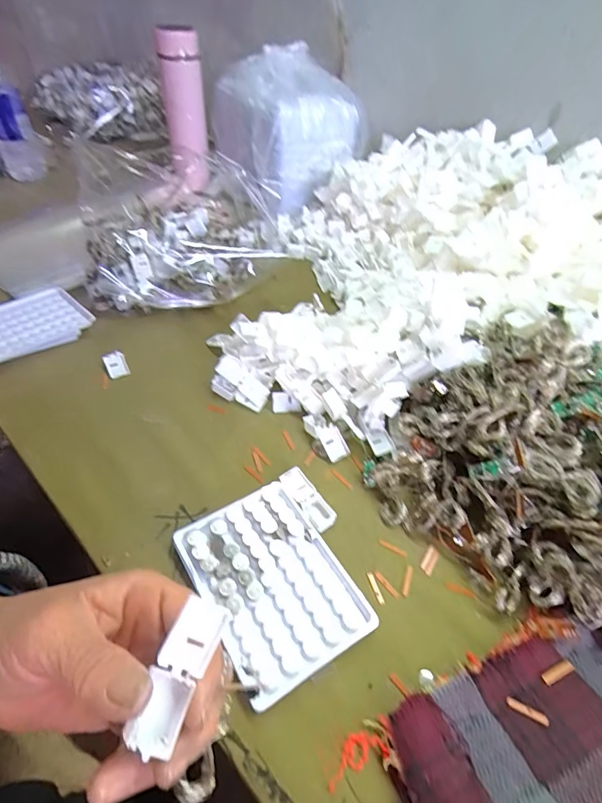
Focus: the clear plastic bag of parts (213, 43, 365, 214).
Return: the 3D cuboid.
[{"bbox_3d":[-0.025,-0.437,0.701,0.170,0.167,0.210,-18,50,-18],"label":"clear plastic bag of parts"}]

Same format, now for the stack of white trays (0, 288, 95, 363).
[{"bbox_3d":[-0.317,-0.079,0.488,0.144,0.020,0.095,-29,55,-26],"label":"stack of white trays"}]

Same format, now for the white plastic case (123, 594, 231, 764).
[{"bbox_3d":[-0.048,0.108,0.173,0.019,0.012,0.056,27,80,-18],"label":"white plastic case"}]

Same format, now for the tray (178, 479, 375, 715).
[{"bbox_3d":[-0.022,0.126,0.312,0.093,0.015,0.130,-24,53,-23],"label":"tray"}]

